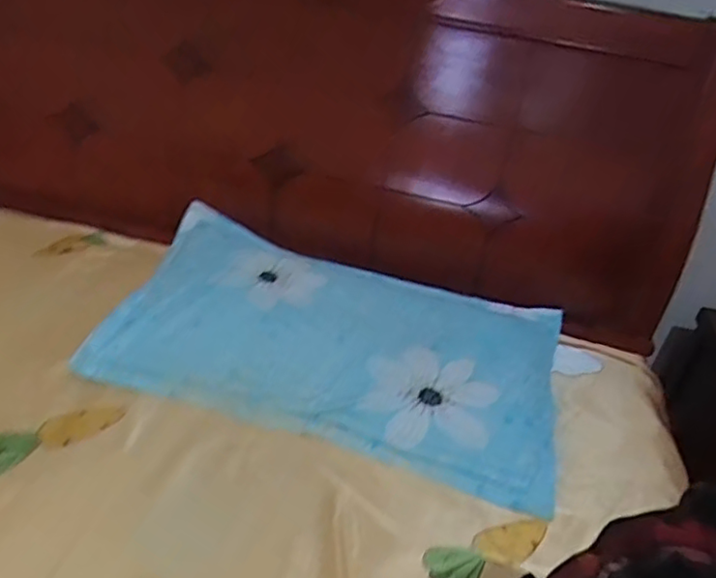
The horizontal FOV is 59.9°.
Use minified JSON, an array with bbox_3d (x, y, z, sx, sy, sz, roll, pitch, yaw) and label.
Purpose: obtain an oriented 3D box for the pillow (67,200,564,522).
[{"bbox_3d":[-0.023,0.077,1.014,0.700,0.091,0.399,16,35,12],"label":"pillow"}]

